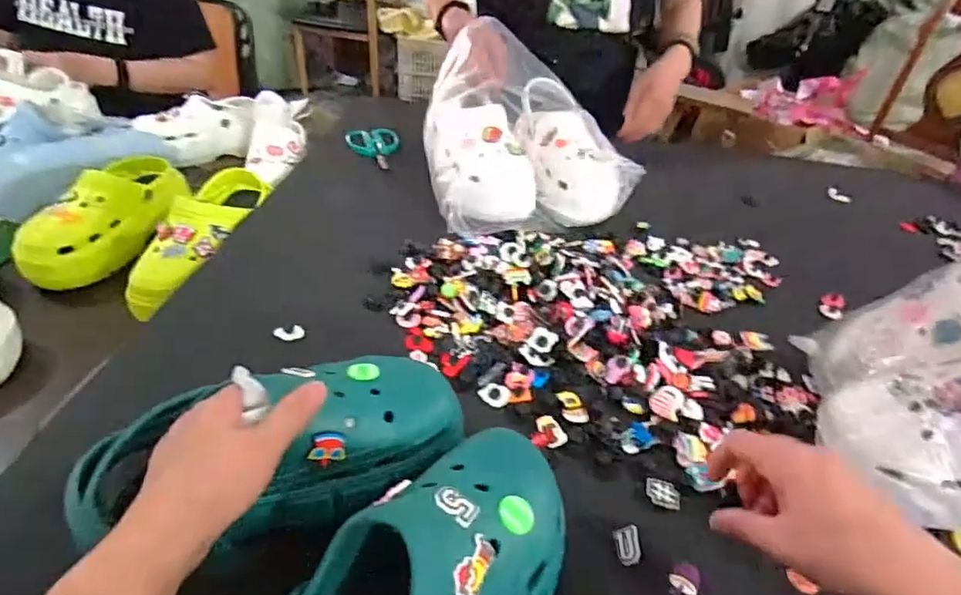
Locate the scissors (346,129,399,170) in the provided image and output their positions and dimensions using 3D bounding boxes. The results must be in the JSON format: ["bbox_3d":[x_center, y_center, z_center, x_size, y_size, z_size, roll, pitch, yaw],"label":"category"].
[{"bbox_3d":[-0.169,-0.246,0.898,0.081,0.015,0.132,-13,44,-21],"label":"scissors"}]

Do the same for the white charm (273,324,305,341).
[{"bbox_3d":[-0.198,0.037,0.564,0.029,0.011,0.014,-10,43,-18],"label":"white charm"}]

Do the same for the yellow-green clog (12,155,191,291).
[{"bbox_3d":[-0.520,-0.119,0.763,0.088,0.103,0.247,14,41,9],"label":"yellow-green clog"}]

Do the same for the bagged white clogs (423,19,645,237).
[{"bbox_3d":[0.054,-0.251,0.784,0.258,0.164,0.303,-7,42,-15],"label":"bagged white clogs"}]

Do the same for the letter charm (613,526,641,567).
[{"bbox_3d":[0.112,0.190,0.415,0.020,0.004,0.028,-25,45,22],"label":"letter charm"}]

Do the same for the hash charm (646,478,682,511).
[{"bbox_3d":[0.153,0.163,0.454,0.027,0.006,0.023,16,41,11],"label":"hash charm"}]

